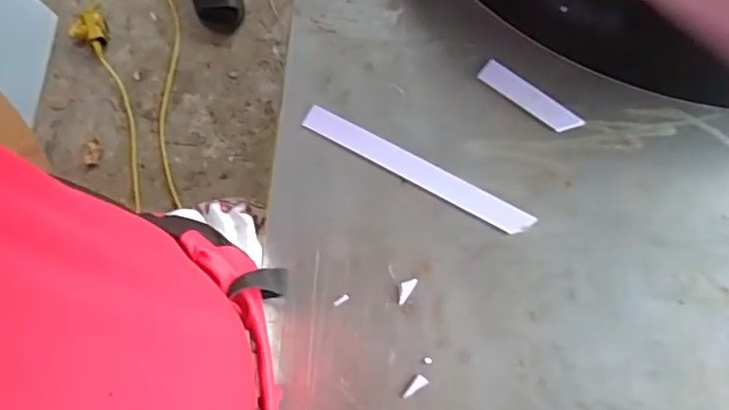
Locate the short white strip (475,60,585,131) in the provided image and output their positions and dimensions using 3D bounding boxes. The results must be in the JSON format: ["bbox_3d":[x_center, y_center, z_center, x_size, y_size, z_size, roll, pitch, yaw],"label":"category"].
[{"bbox_3d":[0.173,-0.113,0.612,0.114,0.004,0.028,36,77,10],"label":"short white strip"}]

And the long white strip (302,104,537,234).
[{"bbox_3d":[0.051,-0.036,0.595,0.249,0.004,0.026,28,80,8],"label":"long white strip"}]

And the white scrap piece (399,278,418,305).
[{"bbox_3d":[0.039,0.081,0.561,0.012,0.004,0.029,33,76,10],"label":"white scrap piece"}]

